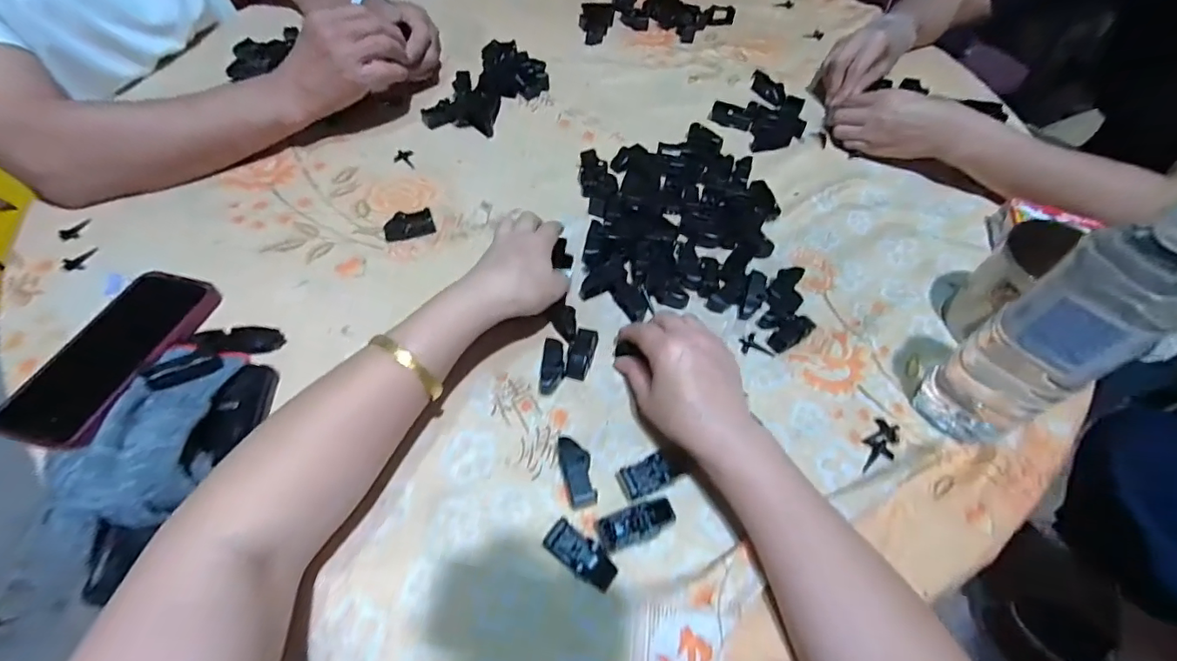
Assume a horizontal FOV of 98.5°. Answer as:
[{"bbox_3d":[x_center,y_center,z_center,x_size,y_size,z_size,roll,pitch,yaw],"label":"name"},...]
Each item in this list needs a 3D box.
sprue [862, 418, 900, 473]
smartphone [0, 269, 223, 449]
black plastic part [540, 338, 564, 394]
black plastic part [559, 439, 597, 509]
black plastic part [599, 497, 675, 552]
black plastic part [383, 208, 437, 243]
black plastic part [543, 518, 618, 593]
[{"bbox_3d":[0.217,0.087,0.377,0.021,0.005,0.047,29,58,19],"label":"sprue"},{"bbox_3d":[-0.372,0.015,0.398,0.085,0.013,0.157,13,54,8],"label":"smartphone"},{"bbox_3d":[-0.028,0.028,0.404,0.018,0.014,0.045,0,58,10],"label":"black plastic part"},{"bbox_3d":[-0.008,0.100,0.357,0.020,0.021,0.045,-8,54,-7],"label":"black plastic part"},{"bbox_3d":[0.032,0.130,0.337,0.049,0.020,0.022,-14,55,-12],"label":"black plastic part"},{"bbox_3d":[-0.176,-0.103,0.497,0.047,0.014,0.025,-13,55,-10],"label":"black plastic part"},{"bbox_3d":[-0.005,0.146,0.327,0.048,0.016,0.020,32,59,21],"label":"black plastic part"}]

